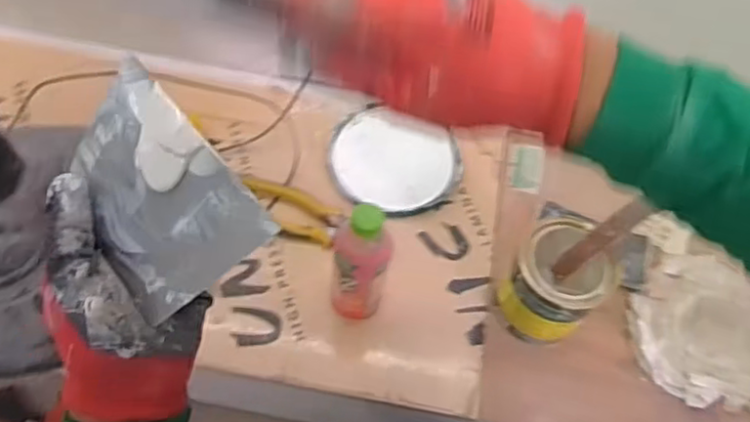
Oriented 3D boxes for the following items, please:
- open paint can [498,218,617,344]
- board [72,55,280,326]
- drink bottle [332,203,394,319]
[{"bbox_3d":[0.203,0.082,0.748,0.093,0.135,0.117,39,66,16],"label":"open paint can"},{"bbox_3d":[-0.127,-0.010,0.385,0.139,0.010,0.090,45,106,17],"label":"board"},{"bbox_3d":[-0.015,0.060,0.691,0.056,0.217,0.051,6,61,-1],"label":"drink bottle"}]

